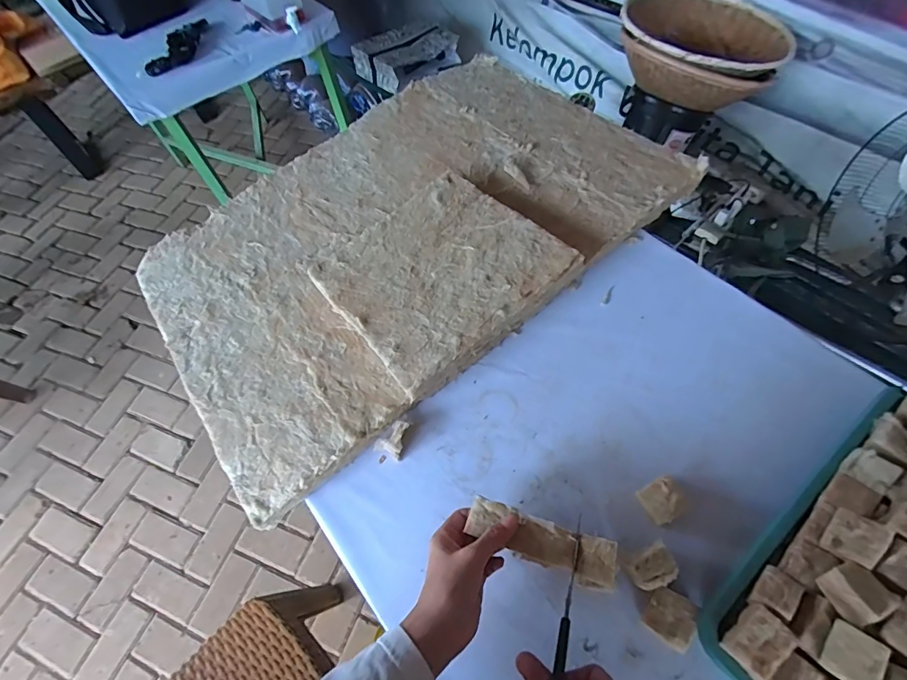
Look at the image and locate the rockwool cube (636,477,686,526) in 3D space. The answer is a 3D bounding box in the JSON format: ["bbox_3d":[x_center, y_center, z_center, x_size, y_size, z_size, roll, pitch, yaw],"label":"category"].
[{"bbox_3d":[0.220,0.171,0.472,0.039,0.029,0.039,-27,59,-12],"label":"rockwool cube"}]

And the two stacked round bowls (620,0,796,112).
[{"bbox_3d":[0.647,-0.779,1.170,0.408,0.135,0.414,-2,58,4],"label":"two stacked round bowls"}]

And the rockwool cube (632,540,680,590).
[{"bbox_3d":[0.193,0.225,0.436,0.041,0.032,0.031,-28,60,-13],"label":"rockwool cube"}]

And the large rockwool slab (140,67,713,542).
[{"bbox_3d":[-0.073,-0.191,0.710,0.799,0.065,0.538,-37,62,-17],"label":"large rockwool slab"}]

